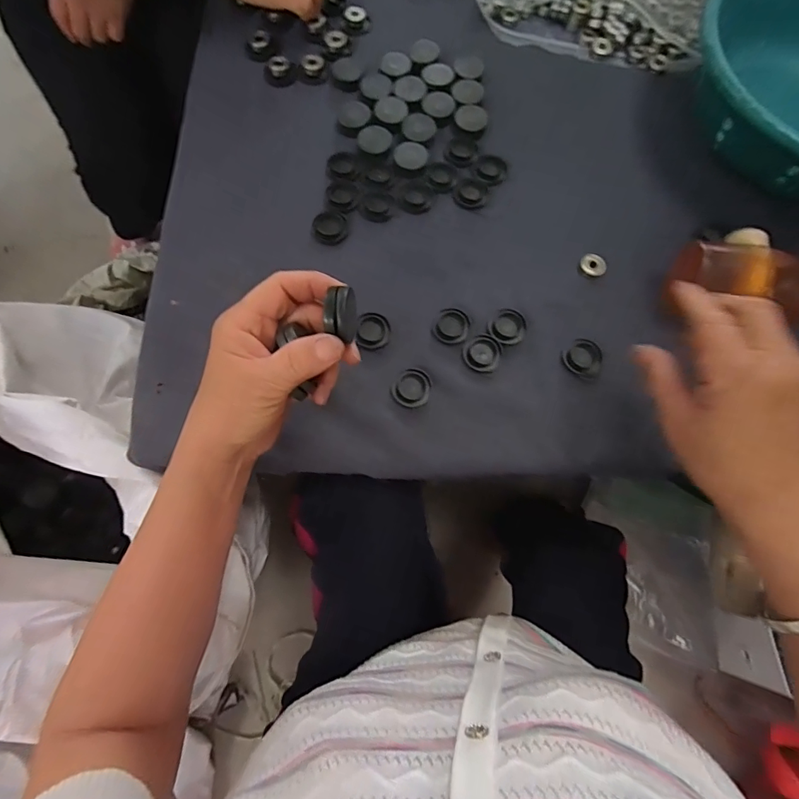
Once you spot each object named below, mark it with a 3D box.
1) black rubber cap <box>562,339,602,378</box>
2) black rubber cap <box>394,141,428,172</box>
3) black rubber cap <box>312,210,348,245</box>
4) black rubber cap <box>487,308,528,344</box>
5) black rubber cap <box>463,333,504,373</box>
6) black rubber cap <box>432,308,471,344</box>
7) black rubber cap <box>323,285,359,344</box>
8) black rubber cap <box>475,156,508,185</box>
[{"bbox_3d":[0.155,-0.035,0.392,0.034,0.005,0.033,5,72,3],"label":"black rubber cap"},{"bbox_3d":[0.012,-0.236,0.446,0.032,0.007,0.031,0,72,2],"label":"black rubber cap"},{"bbox_3d":[-0.064,-0.160,0.426,0.031,0.004,0.035,1,72,2],"label":"black rubber cap"},{"bbox_3d":[0.094,-0.064,0.400,0.030,0.004,0.034,18,74,7],"label":"black rubber cap"},{"bbox_3d":[0.070,-0.041,0.391,0.031,0.004,0.033,0,72,2],"label":"black rubber cap"},{"bbox_3d":[0.045,-0.064,0.398,0.029,0.004,0.033,21,74,8],"label":"black rubber cap"},{"bbox_3d":[-0.033,-0.047,0.261,0.016,0.023,0.027,0,72,2],"label":"black rubber cap"},{"bbox_3d":[0.090,-0.225,0.450,0.029,0.004,0.034,15,73,7],"label":"black rubber cap"}]

